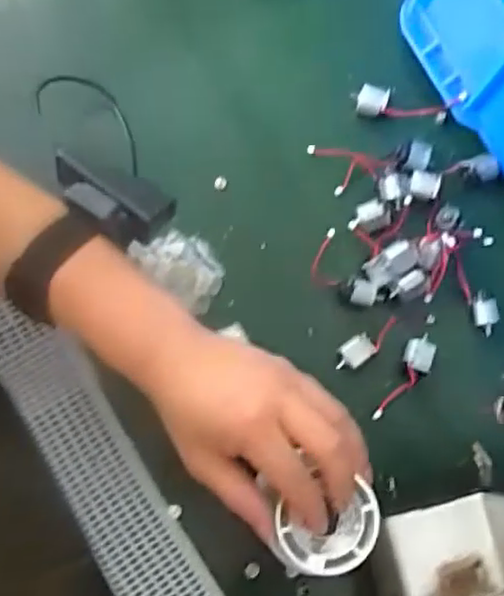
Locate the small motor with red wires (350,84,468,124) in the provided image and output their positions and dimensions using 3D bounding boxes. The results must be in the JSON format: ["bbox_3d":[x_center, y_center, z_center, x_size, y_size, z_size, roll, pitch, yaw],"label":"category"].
[{"bbox_3d":[0.109,-0.137,0.458,0.075,0.023,0.021,14,79,2],"label":"small motor with red wires"}]

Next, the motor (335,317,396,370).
[{"bbox_3d":[0.078,0.032,0.434,0.050,0.015,0.018,-32,81,-6],"label":"motor"}]

